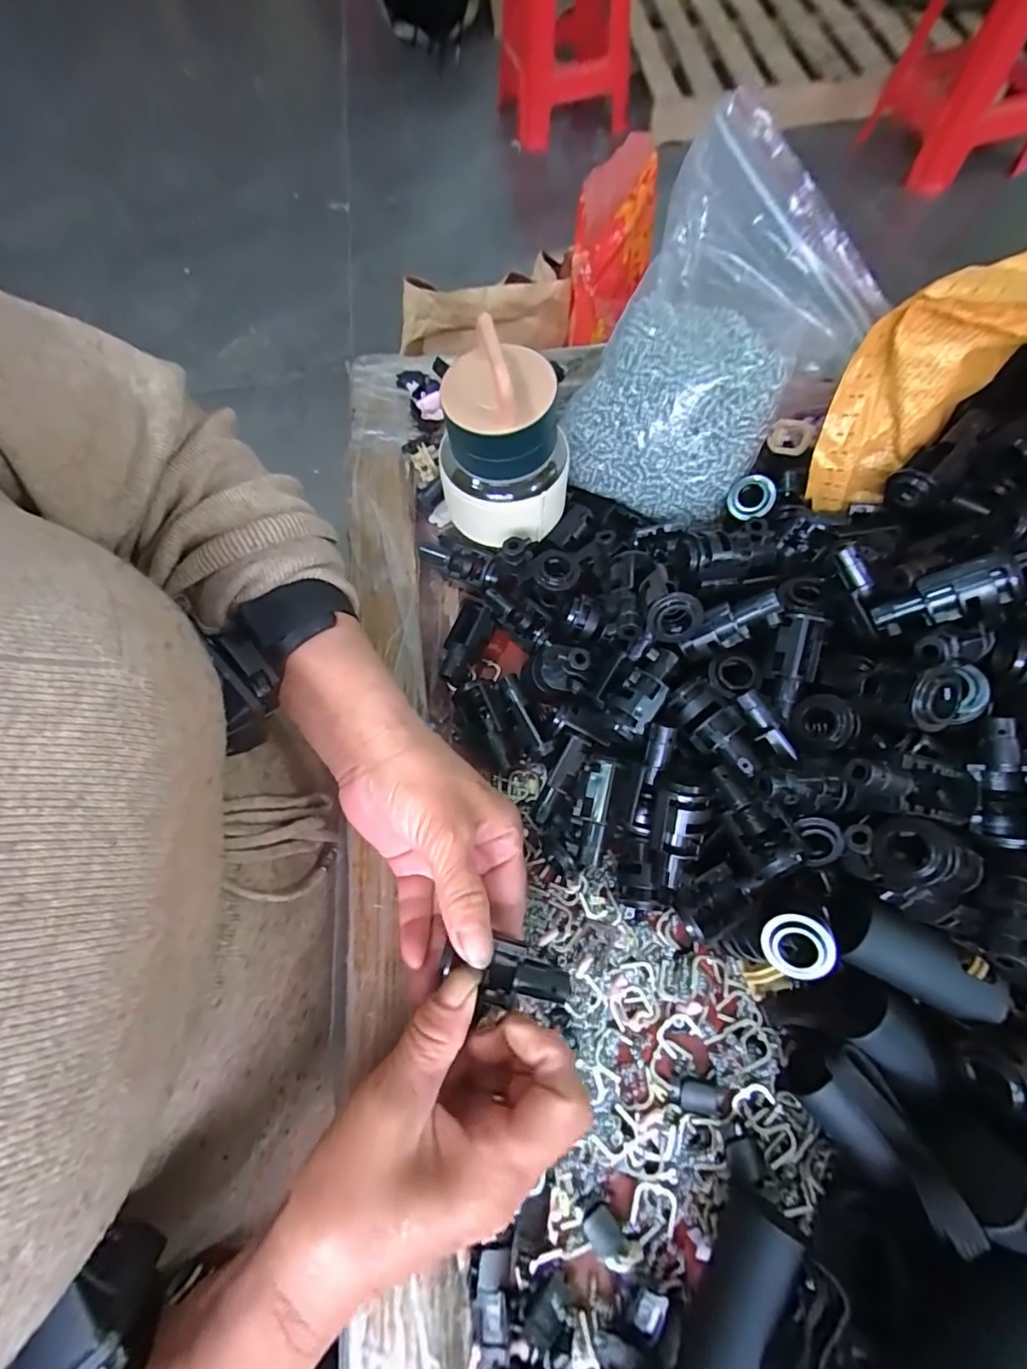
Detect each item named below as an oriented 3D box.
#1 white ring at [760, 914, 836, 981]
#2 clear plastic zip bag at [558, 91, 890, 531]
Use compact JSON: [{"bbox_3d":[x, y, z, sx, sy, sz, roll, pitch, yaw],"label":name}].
[{"bbox_3d":[0.119,0.108,0.222,0.027,0.007,0.026,12,95,24],"label":"white ring"},{"bbox_3d":[0.119,-0.199,0.313,0.123,0.127,0.155,33,73,16],"label":"clear plastic zip bag"}]

